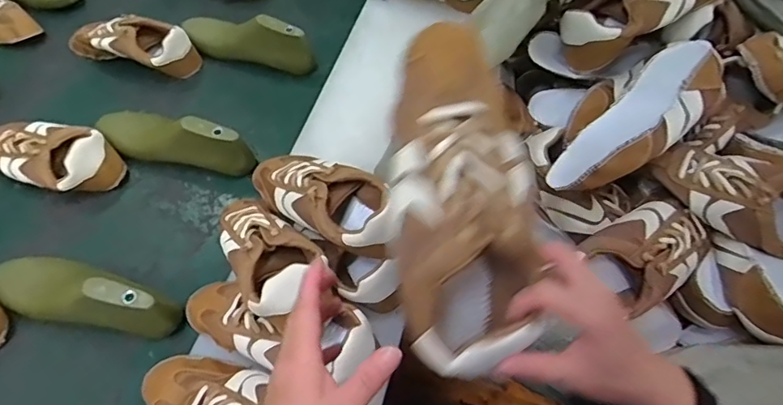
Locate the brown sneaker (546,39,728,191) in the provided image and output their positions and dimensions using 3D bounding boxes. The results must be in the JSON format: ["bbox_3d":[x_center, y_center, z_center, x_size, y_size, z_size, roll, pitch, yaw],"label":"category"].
[{"bbox_3d":[0.291,-0.095,0.571,0.248,0.074,0.087,-40,70,-3],"label":"brown sneaker"}]

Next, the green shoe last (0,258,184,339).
[{"bbox_3d":[-0.410,0.116,0.621,0.257,0.088,0.070,18,61,6],"label":"green shoe last"}]

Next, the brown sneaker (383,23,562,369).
[{"bbox_3d":[0.048,-0.001,0.350,0.101,0.081,0.232,-4,87,-6],"label":"brown sneaker"}]

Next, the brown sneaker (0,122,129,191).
[{"bbox_3d":[-0.538,-0.074,0.761,0.237,0.076,0.103,17,61,5],"label":"brown sneaker"}]

